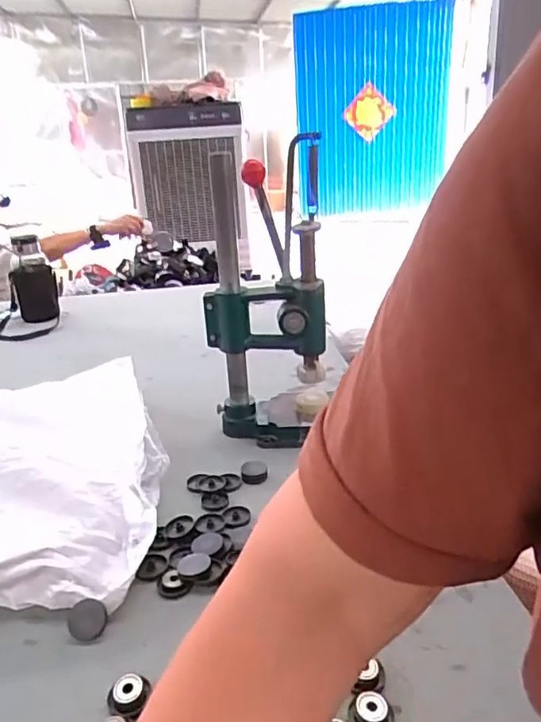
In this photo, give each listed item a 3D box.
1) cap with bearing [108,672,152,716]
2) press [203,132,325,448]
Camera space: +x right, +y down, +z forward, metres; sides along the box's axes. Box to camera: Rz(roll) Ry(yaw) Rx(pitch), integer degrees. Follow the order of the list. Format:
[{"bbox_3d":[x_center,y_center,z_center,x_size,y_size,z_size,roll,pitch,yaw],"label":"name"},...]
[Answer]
[{"bbox_3d":[-0.109,0.250,0.421,0.032,0.013,0.035,-1,20,0],"label":"cap with bearing"},{"bbox_3d":[-0.012,-0.085,0.783,0.156,0.375,0.179,-5,21,-6],"label":"press"}]

